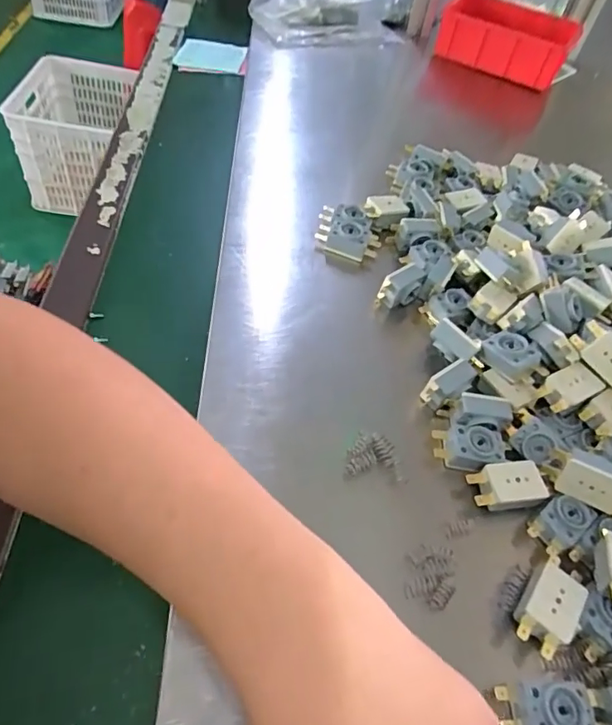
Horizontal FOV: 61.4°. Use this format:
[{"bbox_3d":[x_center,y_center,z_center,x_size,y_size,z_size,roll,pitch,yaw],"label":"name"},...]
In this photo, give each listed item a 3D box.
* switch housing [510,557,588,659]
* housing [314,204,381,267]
[{"bbox_3d":[0.143,0.141,0.300,0.029,0.013,0.054,37,55,18],"label":"switch housing"},{"bbox_3d":[0.039,-0.119,0.483,0.057,0.030,0.048,16,52,3],"label":"housing"}]

